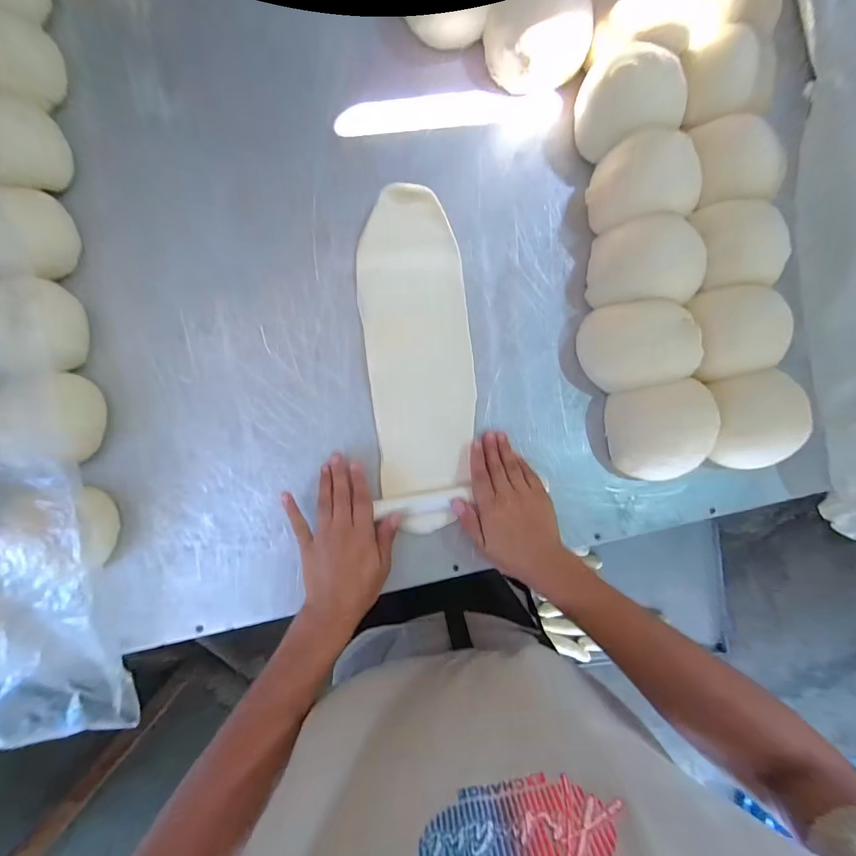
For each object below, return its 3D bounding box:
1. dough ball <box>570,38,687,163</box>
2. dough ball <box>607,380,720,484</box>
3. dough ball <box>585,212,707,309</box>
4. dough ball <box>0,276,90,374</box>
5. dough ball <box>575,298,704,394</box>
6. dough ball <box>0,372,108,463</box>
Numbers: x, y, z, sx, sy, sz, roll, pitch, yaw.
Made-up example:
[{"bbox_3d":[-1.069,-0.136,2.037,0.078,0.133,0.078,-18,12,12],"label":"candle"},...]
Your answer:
[{"bbox_3d":[0.222,-0.362,0.431,0.092,0.077,0.097,0,87,-5],"label":"dough ball"},{"bbox_3d":[0.266,0.004,0.440,0.104,0.044,0.104,0,87,-5],"label":"dough ball"},{"bbox_3d":[0.246,-0.185,0.435,0.105,0.057,0.087,1,87,-5],"label":"dough ball"},{"bbox_3d":[-0.386,-0.096,0.374,0.070,0.063,0.092,-6,88,-5],"label":"dough ball"},{"bbox_3d":[0.236,-0.094,0.434,0.112,0.059,0.098,-8,88,-5],"label":"dough ball"},{"bbox_3d":[-0.368,-0.009,0.376,0.078,0.056,0.083,0,87,-5],"label":"dough ball"}]

